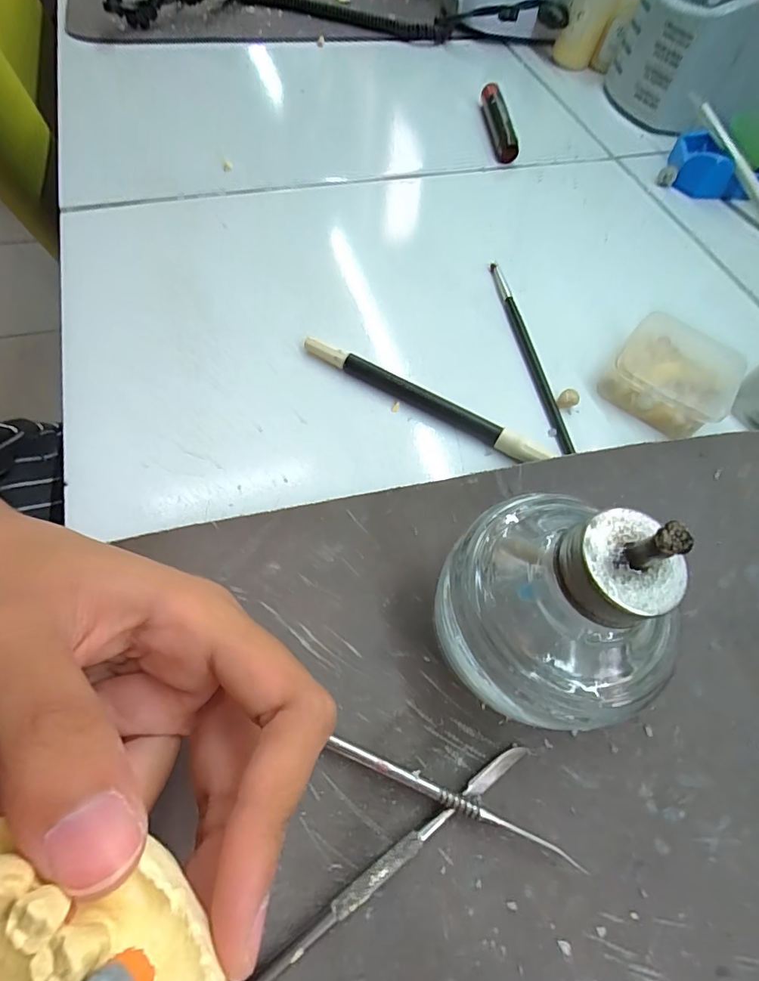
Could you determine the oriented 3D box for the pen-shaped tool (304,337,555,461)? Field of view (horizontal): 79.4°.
[{"bbox_3d":[0.020,-0.045,0.222,0.127,0.013,0.008,29,64,11],"label":"pen-shaped tool"}]

